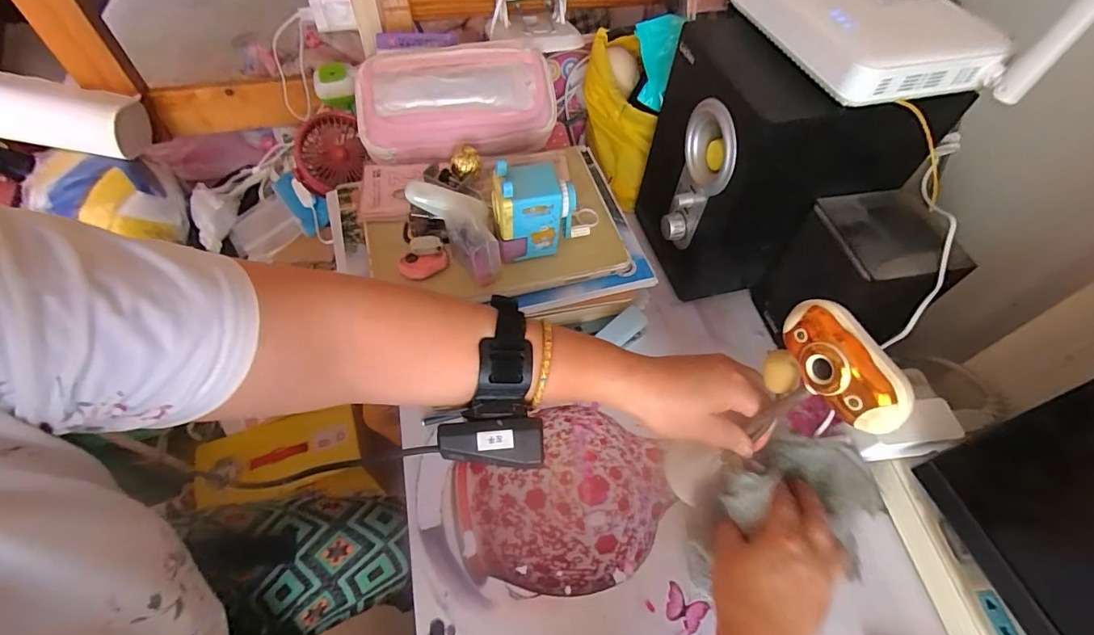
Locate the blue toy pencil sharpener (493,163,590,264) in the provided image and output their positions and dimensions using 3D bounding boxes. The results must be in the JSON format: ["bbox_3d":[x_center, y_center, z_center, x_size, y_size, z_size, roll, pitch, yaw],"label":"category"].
[{"bbox_3d":[-0.004,-0.095,0.422,0.087,0.088,0.041,-14,59,-12],"label":"blue toy pencil sharpener"}]

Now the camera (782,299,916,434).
[{"bbox_3d":[0.157,0.026,0.254,0.023,0.039,0.073,19,38,-47],"label":"camera"}]

